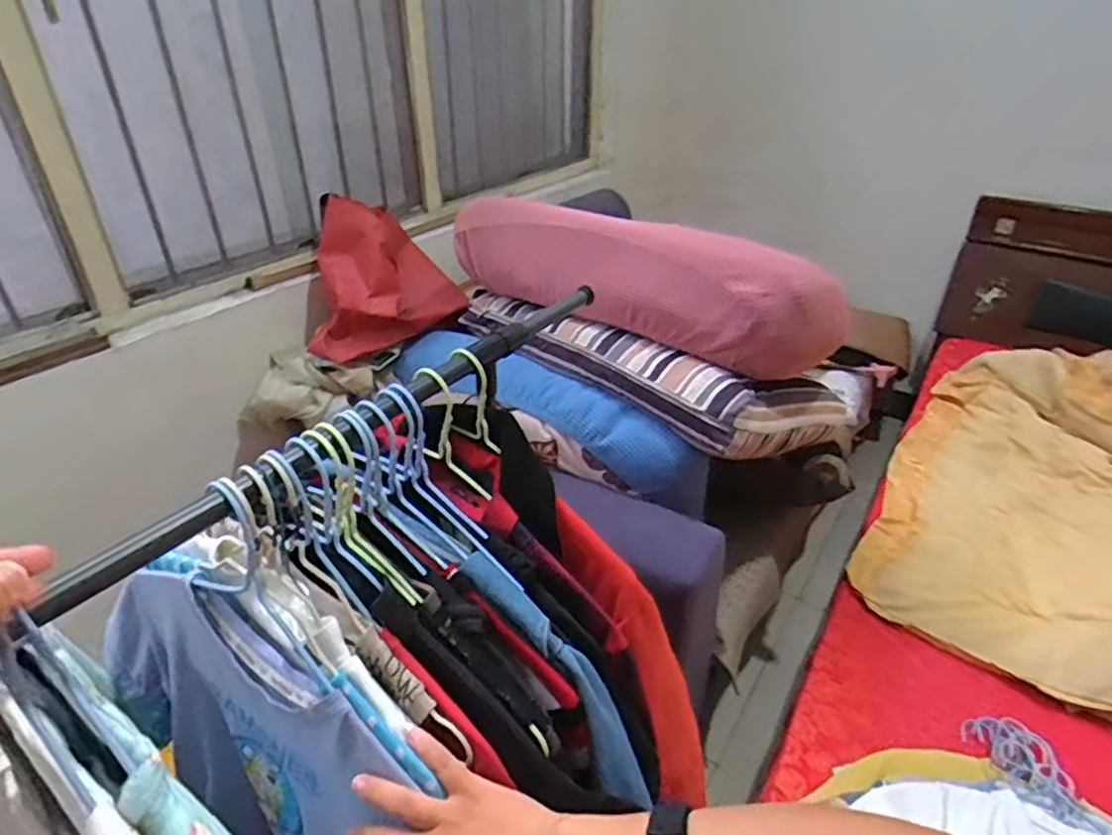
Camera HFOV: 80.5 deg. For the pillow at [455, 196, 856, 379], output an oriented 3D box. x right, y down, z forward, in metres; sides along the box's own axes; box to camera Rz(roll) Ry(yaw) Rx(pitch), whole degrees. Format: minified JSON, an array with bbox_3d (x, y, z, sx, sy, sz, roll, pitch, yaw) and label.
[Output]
[{"bbox_3d":[0.129,-0.272,1.218,0.757,0.188,0.173,23,39,31],"label":"pillow"}]

